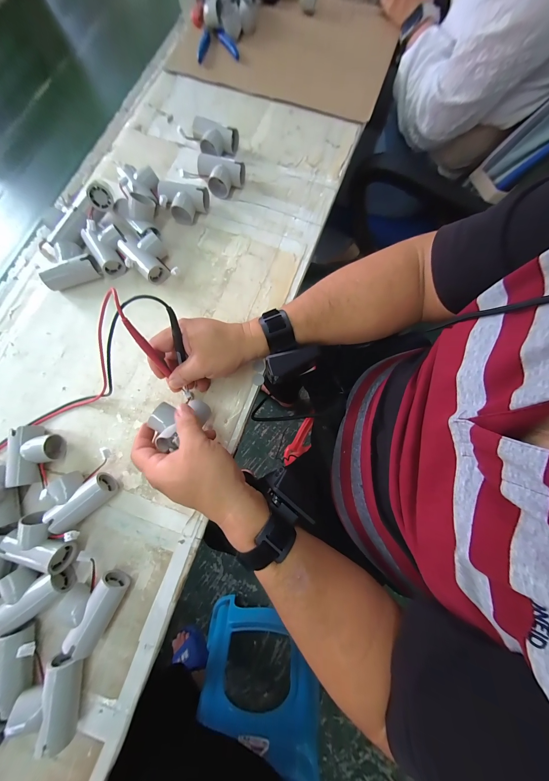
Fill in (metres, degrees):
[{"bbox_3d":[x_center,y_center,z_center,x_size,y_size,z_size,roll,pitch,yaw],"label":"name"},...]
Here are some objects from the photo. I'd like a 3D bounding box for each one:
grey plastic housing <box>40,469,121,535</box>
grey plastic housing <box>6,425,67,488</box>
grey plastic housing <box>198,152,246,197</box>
[{"bbox_3d":[-0.243,0.132,0.311,0.073,0.034,0.059,-37,81,-8],"label":"grey plastic housing"},{"bbox_3d":[-0.308,0.080,0.322,0.046,0.034,0.073,-16,79,-4],"label":"grey plastic housing"},{"bbox_3d":[-0.092,-0.355,0.411,0.078,0.033,0.047,10,78,1],"label":"grey plastic housing"}]

